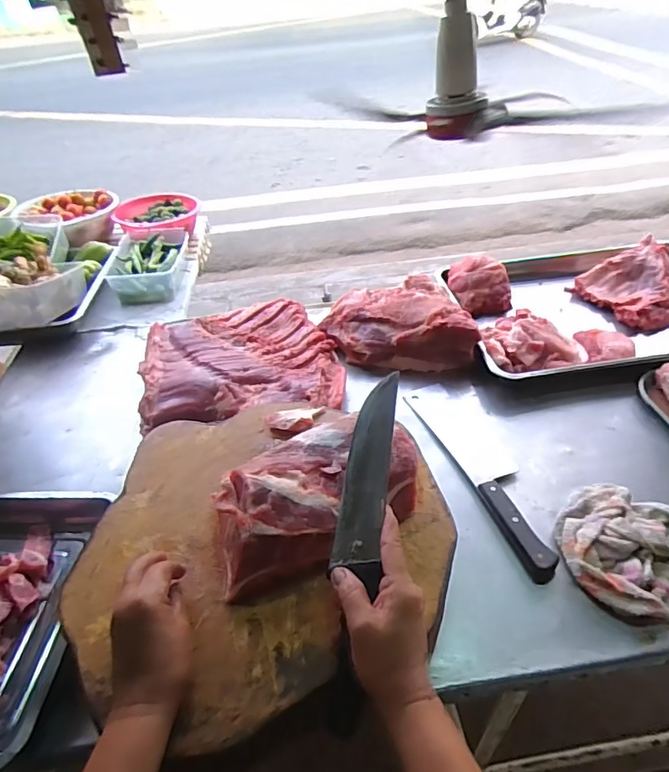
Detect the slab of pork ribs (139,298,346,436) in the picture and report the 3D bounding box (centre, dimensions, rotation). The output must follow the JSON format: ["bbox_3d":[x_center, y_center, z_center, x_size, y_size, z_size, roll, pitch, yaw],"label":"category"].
[{"bbox_3d":[-0.166,-0.042,0.892,0.343,0.061,0.292,-6,42,-5],"label":"slab of pork ribs"}]

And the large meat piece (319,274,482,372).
[{"bbox_3d":[0.114,-0.125,0.940,0.268,0.080,0.211,-3,42,-2],"label":"large meat piece"}]

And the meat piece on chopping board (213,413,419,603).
[{"bbox_3d":[-0.034,0.121,0.530,0.212,0.086,0.132,-24,47,-23],"label":"meat piece on chopping board"}]

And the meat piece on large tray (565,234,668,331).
[{"bbox_3d":[0.627,-0.206,0.998,0.187,0.078,0.191,-13,43,-12],"label":"meat piece on large tray"}]

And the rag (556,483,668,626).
[{"bbox_3d":[0.360,0.190,0.605,0.175,0.037,0.157,-32,50,-29],"label":"rag"}]

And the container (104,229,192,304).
[{"bbox_3d":[-0.445,-0.292,1.186,0.158,0.065,0.244,-4,42,-2],"label":"container"}]

